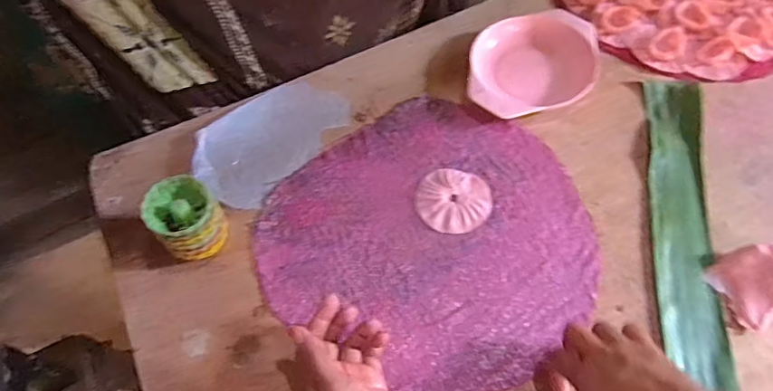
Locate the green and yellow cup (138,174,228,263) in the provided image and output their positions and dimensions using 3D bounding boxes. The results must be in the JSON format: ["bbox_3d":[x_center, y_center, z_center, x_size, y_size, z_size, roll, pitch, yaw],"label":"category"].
[{"bbox_3d":[-0.194,0.026,0.516,0.061,0.075,0.069,-34,64,-15],"label":"green and yellow cup"}]

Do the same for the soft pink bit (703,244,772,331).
[{"bbox_3d":[0.358,0.081,0.495,0.073,0.028,0.068,-21,61,-8],"label":"soft pink bit"}]

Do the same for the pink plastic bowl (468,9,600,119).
[{"bbox_3d":[0.181,-0.165,0.643,0.177,0.035,0.122,-21,61,-8],"label":"pink plastic bowl"}]

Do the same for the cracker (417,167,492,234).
[{"bbox_3d":[0.073,0.005,0.562,0.078,0.009,0.075,-2,60,3],"label":"cracker"}]

